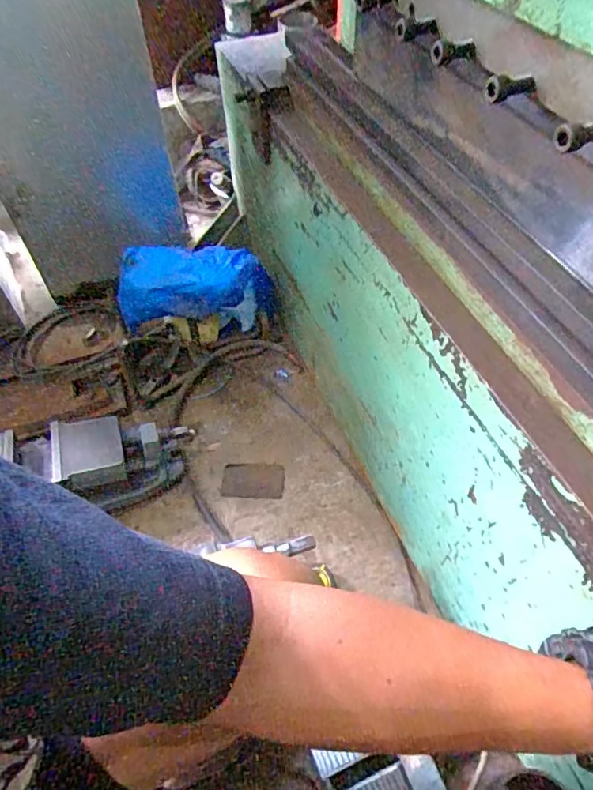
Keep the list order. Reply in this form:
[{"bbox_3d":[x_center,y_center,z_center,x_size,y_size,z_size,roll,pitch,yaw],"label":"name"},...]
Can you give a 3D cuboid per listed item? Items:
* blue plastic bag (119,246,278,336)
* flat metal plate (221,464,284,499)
[{"bbox_3d":[-0.217,-0.215,1.083,0.328,0.182,0.082,-4,54,-2],"label":"blue plastic bag"},{"bbox_3d":[-0.086,0.169,1.014,0.119,0.006,0.073,1,54,4],"label":"flat metal plate"}]

